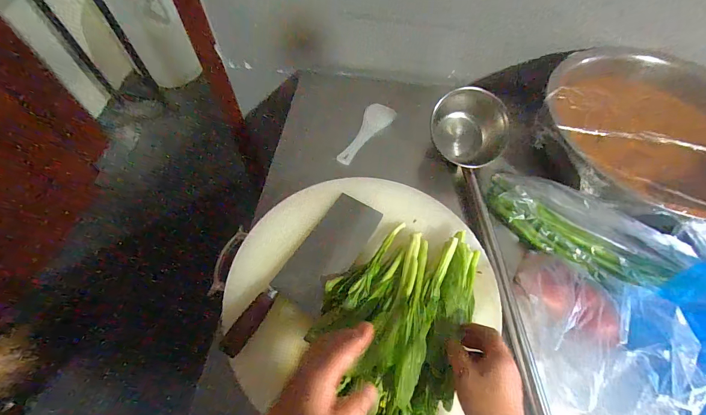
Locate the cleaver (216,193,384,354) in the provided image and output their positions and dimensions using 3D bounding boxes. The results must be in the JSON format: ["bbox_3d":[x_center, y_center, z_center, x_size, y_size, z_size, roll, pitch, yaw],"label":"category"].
[{"bbox_3d":[-0.065,0.104,0.526,0.088,0.022,0.302,30,64,15],"label":"cleaver"}]

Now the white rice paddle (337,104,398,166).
[{"bbox_3d":[0.026,-0.171,0.755,0.059,0.025,0.183,33,65,16],"label":"white rice paddle"}]

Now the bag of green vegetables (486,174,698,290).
[{"bbox_3d":[0.387,0.032,0.585,0.311,0.081,0.110,33,65,16],"label":"bag of green vegetables"}]

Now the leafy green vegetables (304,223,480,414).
[{"bbox_3d":[0.065,0.145,0.462,0.204,0.069,0.296,23,63,12],"label":"leafy green vegetables"}]

